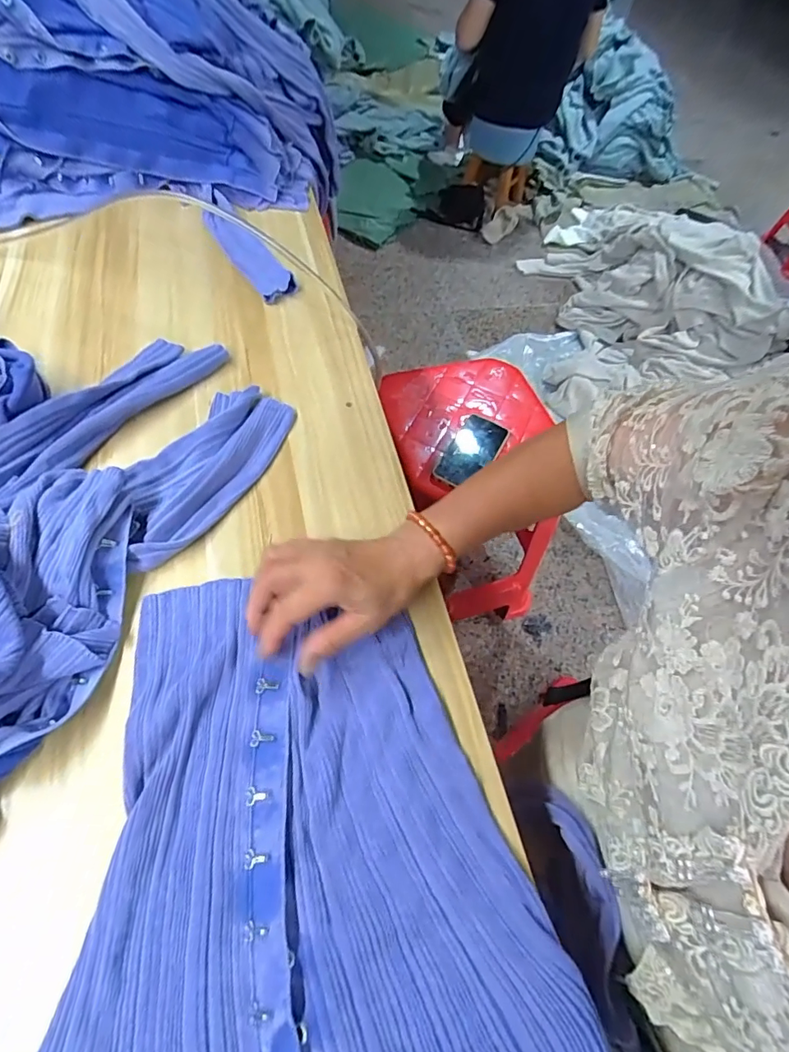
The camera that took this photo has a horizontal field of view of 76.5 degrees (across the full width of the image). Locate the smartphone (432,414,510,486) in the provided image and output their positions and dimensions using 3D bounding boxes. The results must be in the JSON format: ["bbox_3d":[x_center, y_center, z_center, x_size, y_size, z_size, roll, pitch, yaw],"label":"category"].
[{"bbox_3d":[0.133,-0.129,0.831,0.081,0.015,0.168,23,55,9],"label":"smartphone"}]

